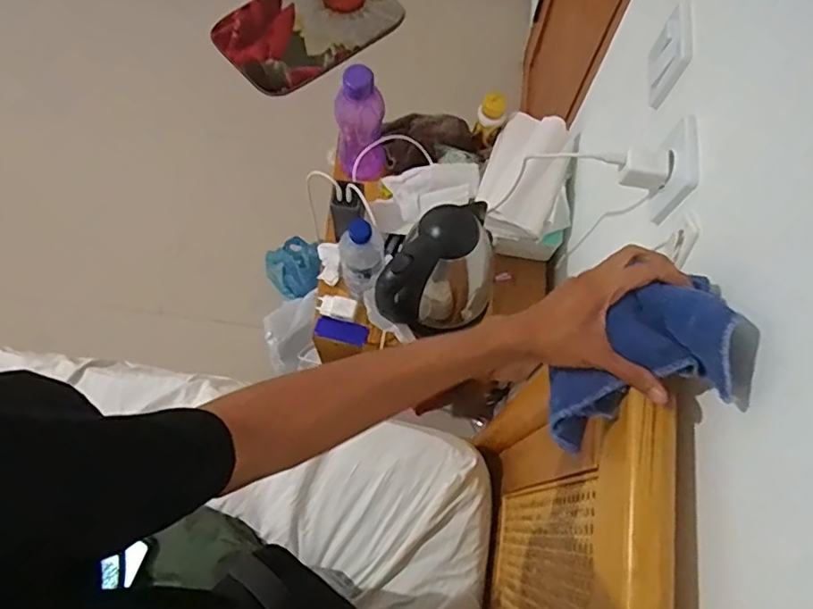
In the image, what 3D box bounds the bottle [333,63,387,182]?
[{"bbox_3d":[-0.075,-0.282,0.955,0.080,0.231,0.062,-4,68,-4],"label":"bottle"}]

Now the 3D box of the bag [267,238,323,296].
[{"bbox_3d":[-0.295,-0.091,1.498,0.126,0.157,0.088,-6,68,-5],"label":"bag"}]

